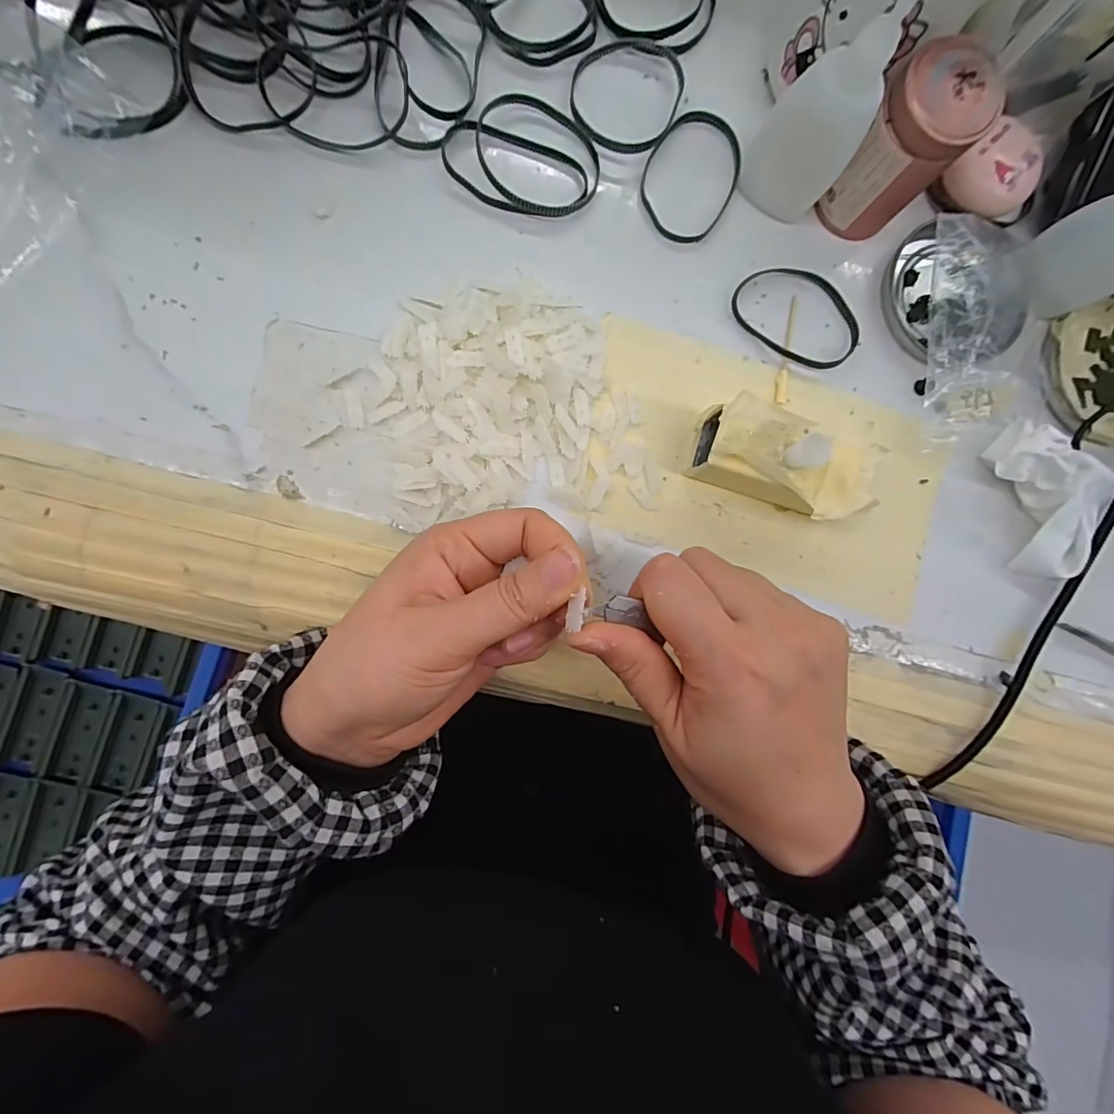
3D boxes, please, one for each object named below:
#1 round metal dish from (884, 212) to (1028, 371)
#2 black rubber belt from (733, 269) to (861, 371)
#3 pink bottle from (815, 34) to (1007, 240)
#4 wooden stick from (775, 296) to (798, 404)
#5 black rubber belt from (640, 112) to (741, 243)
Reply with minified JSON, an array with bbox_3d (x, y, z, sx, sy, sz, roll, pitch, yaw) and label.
[{"bbox_3d":[0.218,-0.141,0.264,0.073,0.019,0.073,0,90,-5],"label":"round metal dish"},{"bbox_3d":[0.130,-0.129,0.265,0.070,0.009,0.048,37,87,-4],"label":"black rubber belt"},{"bbox_3d":[0.162,-0.192,0.238,0.043,0.066,0.039,-12,91,-5],"label":"pink bottle"},{"bbox_3d":[0.123,-0.111,0.266,0.007,0.004,0.059,8,90,-5],"label":"wooden stick"},{"bbox_3d":[0.070,-0.199,0.261,0.049,0.004,0.067,29,88,-5],"label":"black rubber belt"}]

